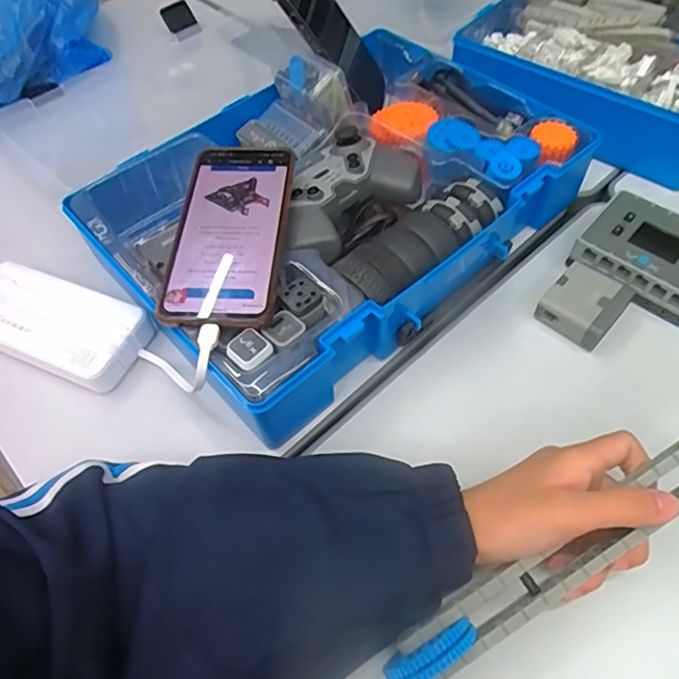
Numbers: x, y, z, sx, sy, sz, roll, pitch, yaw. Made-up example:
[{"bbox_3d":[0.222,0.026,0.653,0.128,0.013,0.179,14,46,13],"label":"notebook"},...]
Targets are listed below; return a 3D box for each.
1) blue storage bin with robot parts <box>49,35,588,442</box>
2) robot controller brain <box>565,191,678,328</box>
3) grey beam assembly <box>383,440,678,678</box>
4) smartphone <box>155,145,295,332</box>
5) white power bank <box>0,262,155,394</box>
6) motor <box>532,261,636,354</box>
[{"bbox_3d":[0.001,-0.117,0.455,0.361,0.080,0.267,-33,61,-18],"label":"blue storage bin with robot parts"},{"bbox_3d":[0.245,-0.064,0.433,0.097,0.034,0.078,36,65,24],"label":"robot controller brain"},{"bbox_3d":[0.142,0.104,0.295,0.265,0.040,0.032,-33,60,-6],"label":"grey beam assembly"},{"bbox_3d":[-0.077,-0.079,0.384,0.073,0.014,0.158,3,57,5],"label":"smartphone"},{"bbox_3d":[-0.223,-0.014,0.420,0.140,0.031,0.067,21,60,17],"label":"white power bank"},{"bbox_3d":[0.184,-0.024,0.416,0.051,0.025,0.059,38,66,25],"label":"motor"}]

